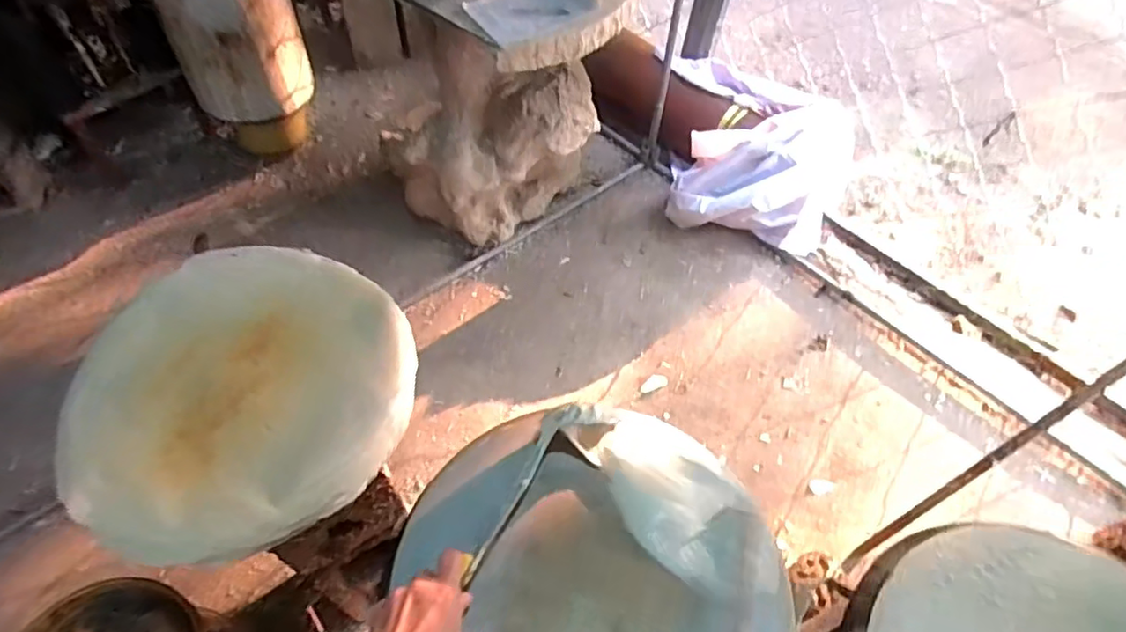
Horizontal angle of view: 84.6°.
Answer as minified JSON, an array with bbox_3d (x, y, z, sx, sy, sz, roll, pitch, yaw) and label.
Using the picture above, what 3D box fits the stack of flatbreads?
[{"bbox_3d":[-0.368,0.079,0.707,0.377,0.050,0.382,-38,62,-26],"label":"stack of flatbreads"}]

